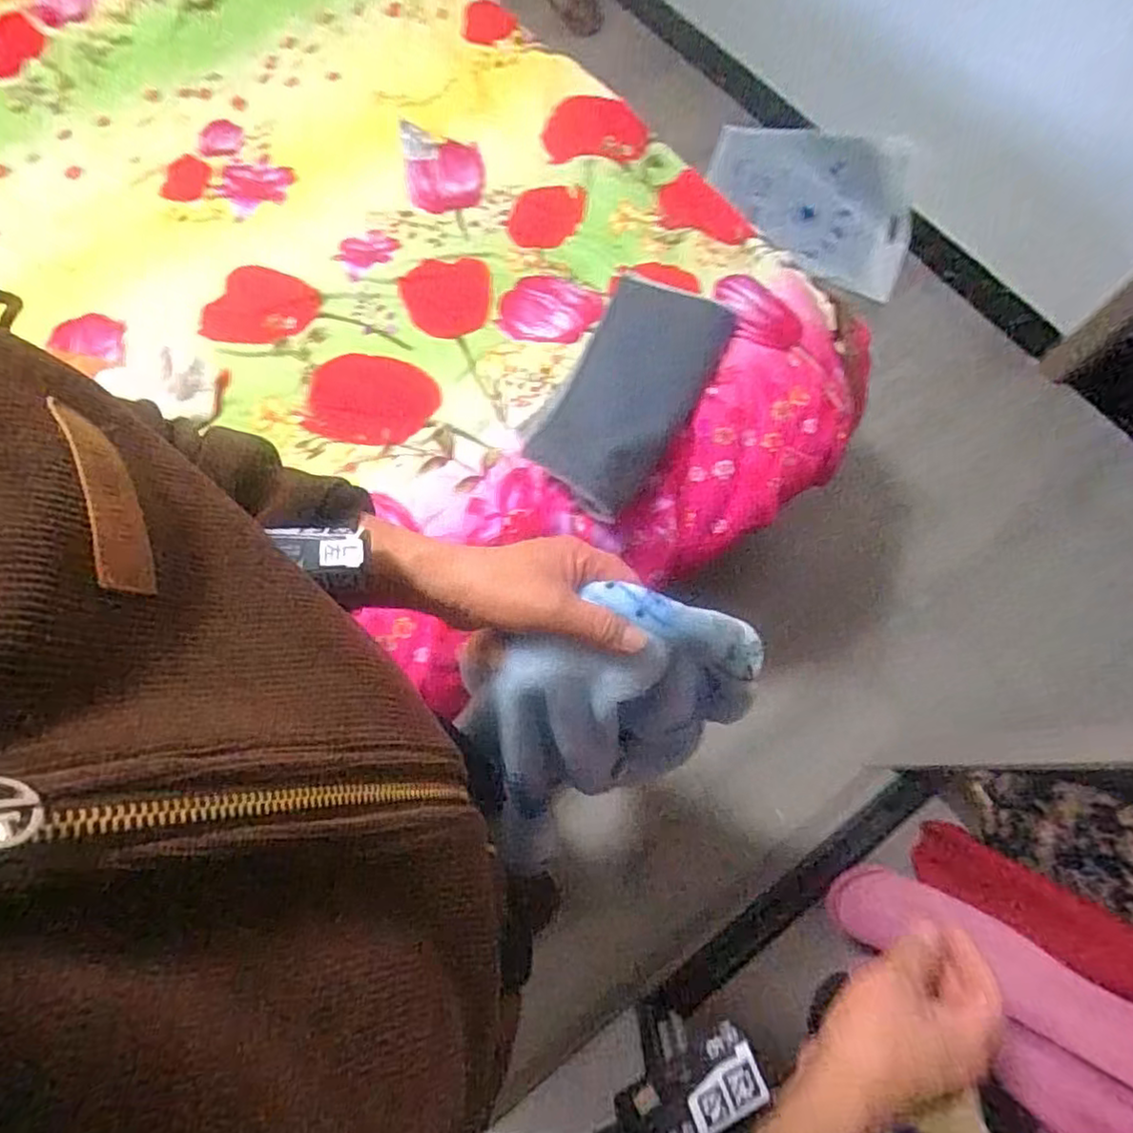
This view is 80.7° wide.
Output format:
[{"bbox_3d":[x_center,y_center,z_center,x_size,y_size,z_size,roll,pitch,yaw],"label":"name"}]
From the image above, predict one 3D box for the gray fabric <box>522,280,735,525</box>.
[{"bbox_3d":[0.080,-0.235,0.894,0.179,0.060,0.320,29,76,11],"label":"gray fabric"}]

